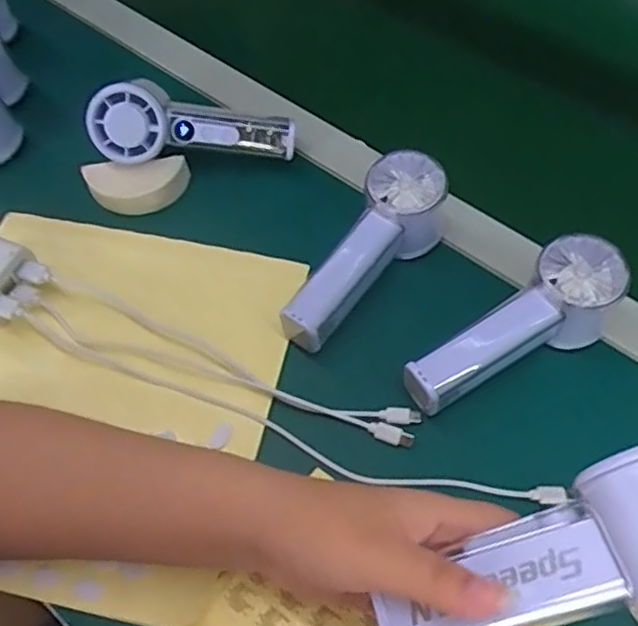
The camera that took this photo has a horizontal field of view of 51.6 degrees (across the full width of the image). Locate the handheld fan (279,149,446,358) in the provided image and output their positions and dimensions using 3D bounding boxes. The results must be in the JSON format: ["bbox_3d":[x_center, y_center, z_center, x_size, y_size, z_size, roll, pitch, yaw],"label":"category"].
[{"bbox_3d":[0.032,-0.041,0.460,0.051,0.060,0.153,34,79,19],"label":"handheld fan"}]

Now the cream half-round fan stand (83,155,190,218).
[{"bbox_3d":[-0.141,-0.098,0.514,0.076,0.027,0.033,-5,58,-4],"label":"cream half-round fan stand"}]

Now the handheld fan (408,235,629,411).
[{"bbox_3d":[0.127,0.013,0.420,0.151,0.057,0.054,-32,64,-19],"label":"handheld fan"}]

